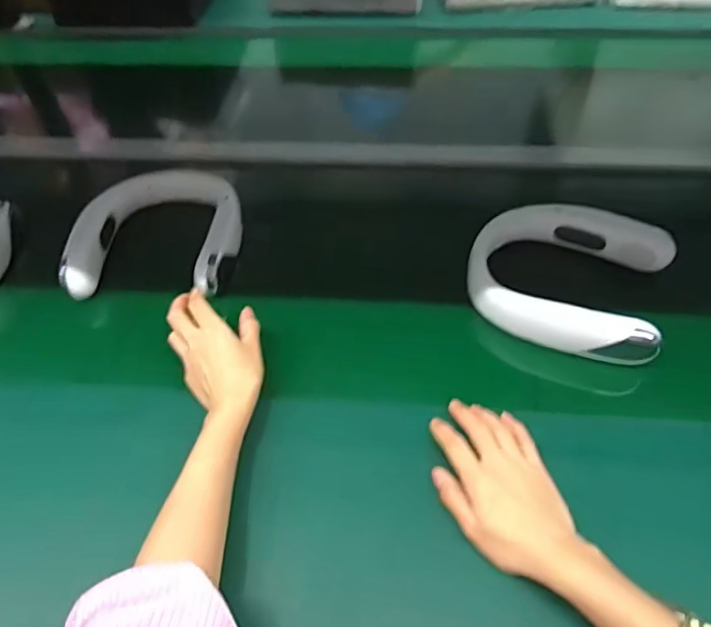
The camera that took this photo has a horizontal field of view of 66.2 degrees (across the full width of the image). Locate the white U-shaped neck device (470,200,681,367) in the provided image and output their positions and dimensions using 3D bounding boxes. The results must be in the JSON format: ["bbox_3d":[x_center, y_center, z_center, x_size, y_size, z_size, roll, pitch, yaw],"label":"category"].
[{"bbox_3d":[0.230,-0.040,0.597,0.204,0.058,0.186,21,53,19],"label":"white U-shaped neck device"}]

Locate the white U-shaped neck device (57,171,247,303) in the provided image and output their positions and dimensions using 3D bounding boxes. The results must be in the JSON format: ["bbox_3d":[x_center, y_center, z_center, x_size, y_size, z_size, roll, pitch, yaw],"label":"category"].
[{"bbox_3d":[-0.237,-0.106,0.670,0.191,0.046,0.208,-1,49,1],"label":"white U-shaped neck device"}]

